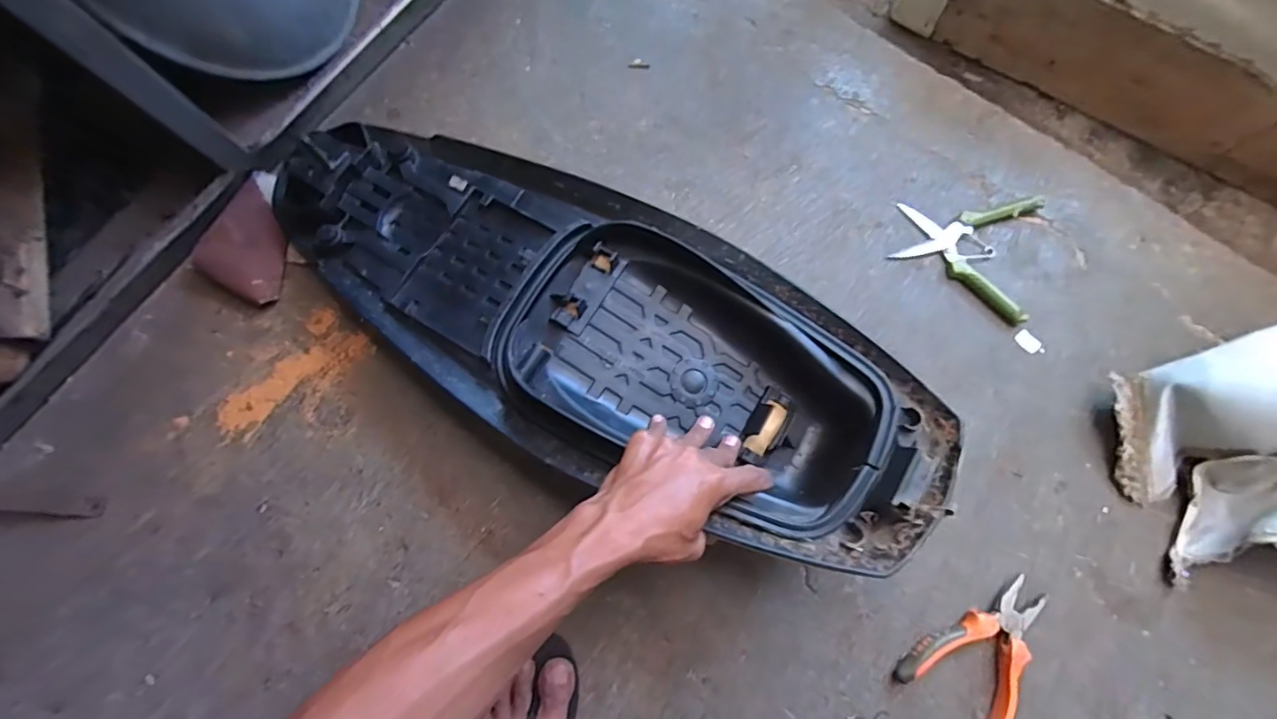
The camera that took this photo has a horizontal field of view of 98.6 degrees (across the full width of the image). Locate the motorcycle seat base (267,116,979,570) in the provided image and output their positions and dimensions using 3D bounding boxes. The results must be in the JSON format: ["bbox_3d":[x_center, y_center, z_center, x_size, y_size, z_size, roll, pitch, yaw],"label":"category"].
[{"bbox_3d":[-0.056,-0.044,0.536,0.684,0.099,0.255,27,78,14],"label":"motorcycle seat base"}]

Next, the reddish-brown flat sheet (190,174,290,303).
[{"bbox_3d":[-0.432,-0.141,0.630,0.092,0.033,0.142,23,78,6],"label":"reddish-brown flat sheet"}]

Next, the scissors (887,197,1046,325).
[{"bbox_3d":[0.369,-0.125,0.621,0.146,0.018,0.146,13,77,3],"label":"scissors"}]

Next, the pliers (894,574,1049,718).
[{"bbox_3d":[0.331,0.276,0.524,0.096,0.019,0.149,42,80,9],"label":"pliers"}]

